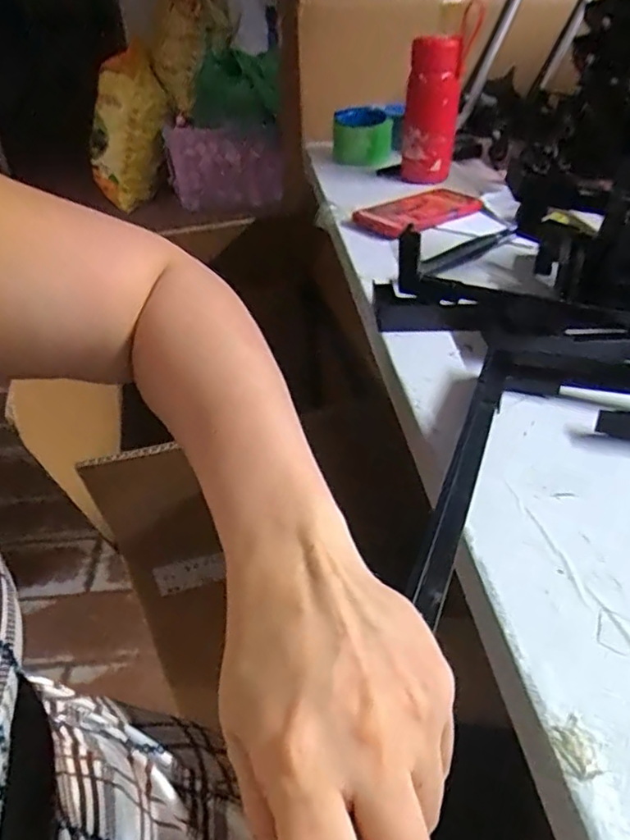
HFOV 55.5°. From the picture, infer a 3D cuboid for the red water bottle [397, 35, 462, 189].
[{"bbox_3d":[0.166,-0.443,0.855,0.076,0.174,0.079,2,36,6],"label":"red water bottle"}]

